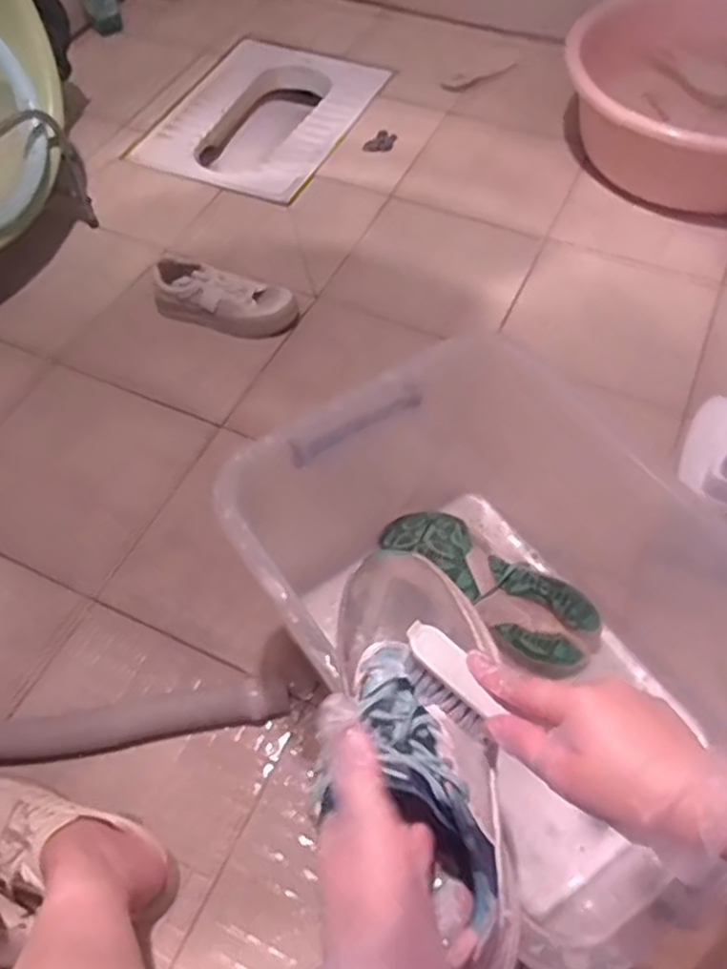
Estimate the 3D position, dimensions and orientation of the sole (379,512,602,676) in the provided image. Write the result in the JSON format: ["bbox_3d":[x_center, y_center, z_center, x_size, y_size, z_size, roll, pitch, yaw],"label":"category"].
[{"bbox_3d":[0.130,0.110,0.792,0.258,0.054,0.109,31,64,20],"label":"sole"}]

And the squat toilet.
[{"bbox_3d":[-0.204,-0.753,1.537,0.401,0.118,0.474,21,61,15],"label":"squat toilet"}]

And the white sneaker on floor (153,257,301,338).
[{"bbox_3d":[-0.218,-0.291,1.141,0.222,0.076,0.086,15,60,11],"label":"white sneaker on floor"}]

